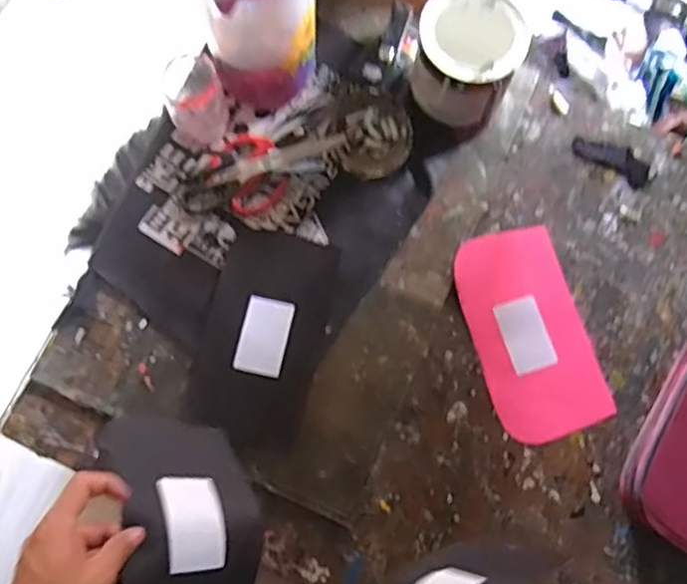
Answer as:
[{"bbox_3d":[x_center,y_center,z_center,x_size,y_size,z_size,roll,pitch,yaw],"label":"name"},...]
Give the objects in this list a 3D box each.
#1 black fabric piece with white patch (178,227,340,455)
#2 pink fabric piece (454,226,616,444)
[{"bbox_3d":[-0.090,0.051,0.749,0.128,0.008,0.234,14,80,4],"label":"black fabric piece with white patch"},{"bbox_3d":[0.208,0.044,0.761,0.124,0.010,0.229,-16,78,-5],"label":"pink fabric piece"}]

